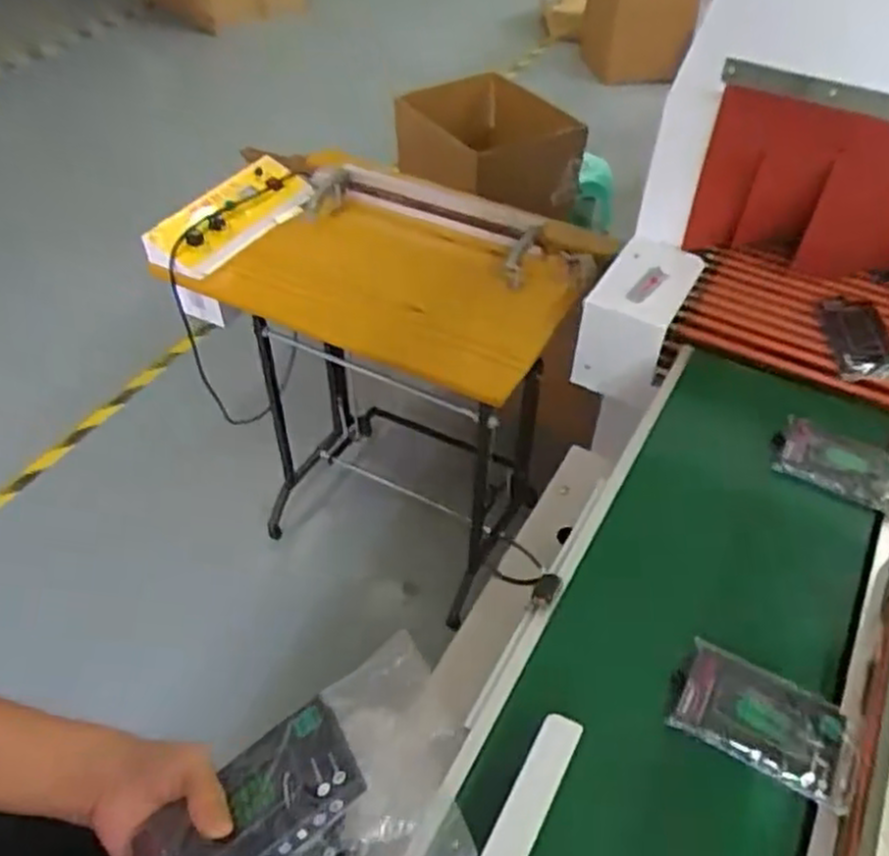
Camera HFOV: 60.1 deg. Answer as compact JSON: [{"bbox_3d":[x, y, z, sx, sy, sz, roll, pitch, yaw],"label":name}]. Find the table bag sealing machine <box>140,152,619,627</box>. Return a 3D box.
[{"bbox_3d":[-0.096,-0.089,1.564,0.702,0.744,0.470,19,50,17],"label":"table bag sealing machine"}]

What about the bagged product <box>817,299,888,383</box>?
[{"bbox_3d":[0.577,-0.124,1.071,0.080,0.017,0.153,-8,54,13],"label":"bagged product"}]

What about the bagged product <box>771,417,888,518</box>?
[{"bbox_3d":[0.464,0.044,0.902,0.149,0.022,0.092,27,52,23],"label":"bagged product"}]

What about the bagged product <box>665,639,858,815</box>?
[{"bbox_3d":[0.287,0.266,0.691,0.159,0.026,0.097,19,50,17],"label":"bagged product"}]

